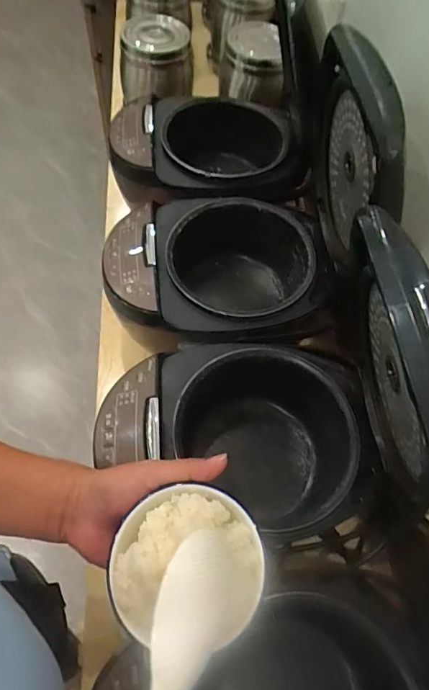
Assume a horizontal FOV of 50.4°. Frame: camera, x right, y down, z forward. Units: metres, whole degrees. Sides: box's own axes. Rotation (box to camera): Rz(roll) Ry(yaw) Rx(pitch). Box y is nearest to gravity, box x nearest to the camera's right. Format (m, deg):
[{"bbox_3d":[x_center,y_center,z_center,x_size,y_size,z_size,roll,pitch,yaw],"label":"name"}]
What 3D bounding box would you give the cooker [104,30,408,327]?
[{"bbox_3d":[0.011,-0.163,0.586,0.299,0.368,0.245,-2,61,-5],"label":"cooker"}]

